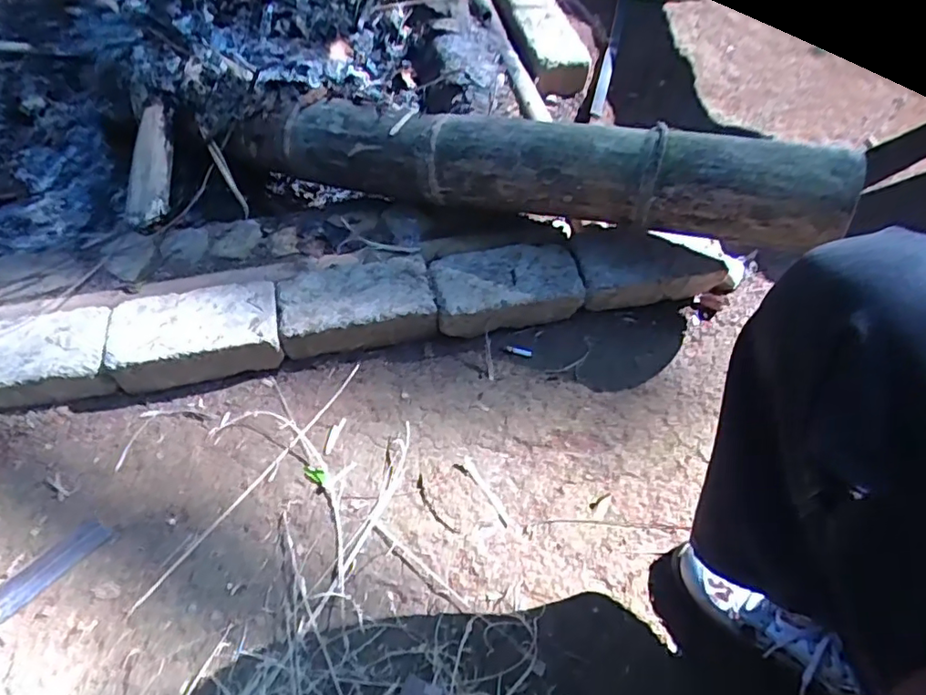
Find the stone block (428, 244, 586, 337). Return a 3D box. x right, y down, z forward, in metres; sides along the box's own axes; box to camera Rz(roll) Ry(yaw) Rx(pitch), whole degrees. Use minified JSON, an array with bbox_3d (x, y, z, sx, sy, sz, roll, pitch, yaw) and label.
[{"bbox_3d":[0.062,-0.081,0.831,0.203,0.078,0.108,-8,58,-5],"label":"stone block"}]

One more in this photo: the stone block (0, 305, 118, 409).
[{"bbox_3d":[-0.558,0.021,0.753,0.201,0.084,0.113,-14,57,-8],"label":"stone block"}]

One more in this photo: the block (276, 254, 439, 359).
[{"bbox_3d":[-0.147,-0.060,0.818,0.208,0.078,0.121,-11,58,-7],"label":"block"}]

